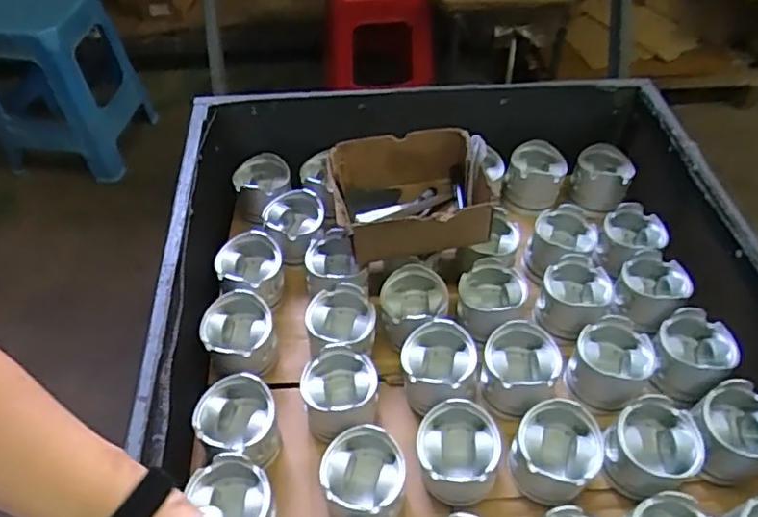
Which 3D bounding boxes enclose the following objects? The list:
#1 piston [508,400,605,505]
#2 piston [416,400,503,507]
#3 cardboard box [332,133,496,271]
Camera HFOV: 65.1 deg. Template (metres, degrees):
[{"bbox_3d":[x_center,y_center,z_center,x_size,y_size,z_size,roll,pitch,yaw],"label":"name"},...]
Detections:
[{"bbox_3d":[0.203,0.227,0.688,0.092,0.078,0.098,0,49,0],"label":"piston"},{"bbox_3d":[0.090,0.224,0.687,0.093,0.067,0.098,7,50,6],"label":"piston"},{"bbox_3d":[0.044,-0.084,0.860,0.209,0.109,0.176,-6,49,-6],"label":"cardboard box"}]

